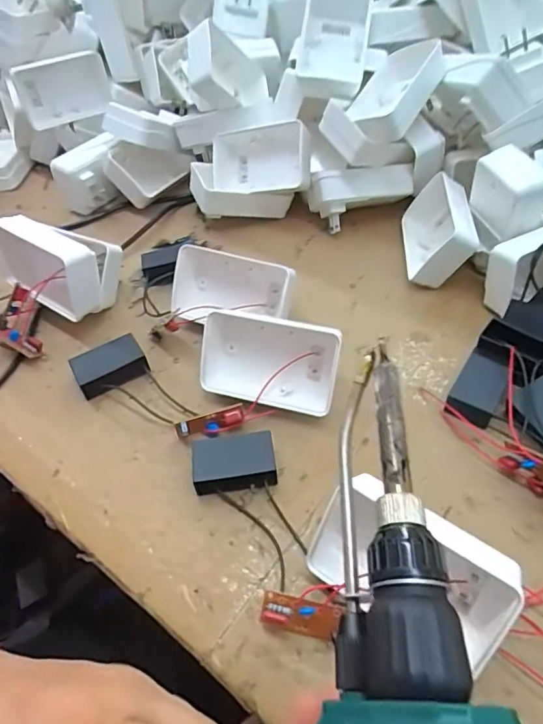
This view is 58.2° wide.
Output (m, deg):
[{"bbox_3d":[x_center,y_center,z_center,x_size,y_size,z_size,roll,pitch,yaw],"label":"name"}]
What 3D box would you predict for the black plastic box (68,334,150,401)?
[{"bbox_3d":[-0.116,0.004,0.353,0.048,0.020,0.029,-27,53,-17],"label":"black plastic box"}]

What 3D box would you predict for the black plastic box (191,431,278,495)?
[{"bbox_3d":[-0.023,0.061,0.297,0.049,0.019,0.033,-9,50,-2],"label":"black plastic box"}]

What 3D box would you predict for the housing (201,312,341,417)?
[{"bbox_3d":[-0.002,0.001,0.329,0.082,0.030,0.058,14,94,14],"label":"housing"}]

